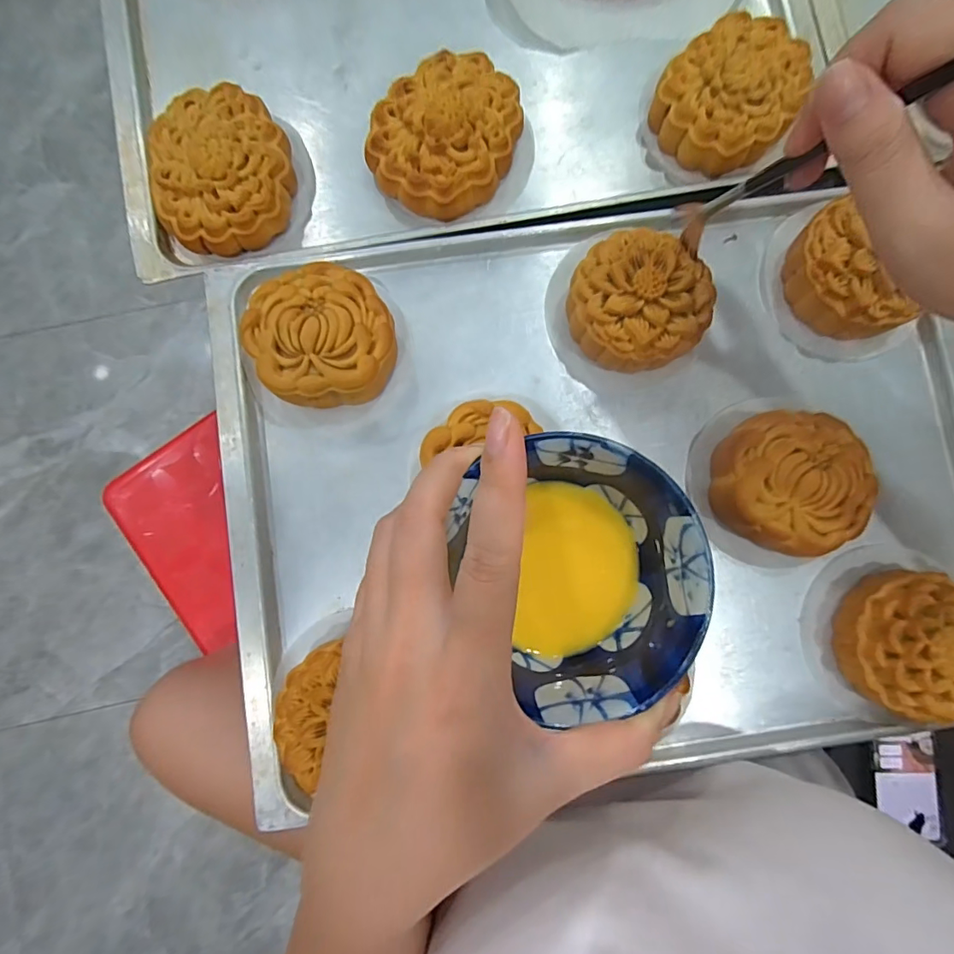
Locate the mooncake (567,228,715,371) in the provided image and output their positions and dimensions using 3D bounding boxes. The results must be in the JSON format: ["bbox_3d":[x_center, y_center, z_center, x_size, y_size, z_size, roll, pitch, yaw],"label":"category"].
[{"bbox_3d":[0.089,-0.096,0.285,0.074,0.035,0.071,0,85,0],"label":"mooncake"}]

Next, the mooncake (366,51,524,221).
[{"bbox_3d":[-0.016,-0.197,0.295,0.074,0.034,0.090,39,86,3],"label":"mooncake"}]

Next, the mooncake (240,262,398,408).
[{"bbox_3d":[-0.084,-0.076,0.280,0.074,0.036,0.072,0,85,0],"label":"mooncake"}]

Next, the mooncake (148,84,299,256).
[{"bbox_3d":[-0.147,-0.177,0.293,0.076,0.030,0.091,-9,85,-1],"label":"mooncake"}]

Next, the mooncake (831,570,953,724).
[{"bbox_3d":[0.231,0.088,0.266,0.069,0.038,0.074,1,85,0],"label":"mooncake"}]

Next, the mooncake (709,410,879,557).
[{"bbox_3d":[0.170,0.004,0.276,0.076,0.036,0.076,-2,85,0],"label":"mooncake"}]

